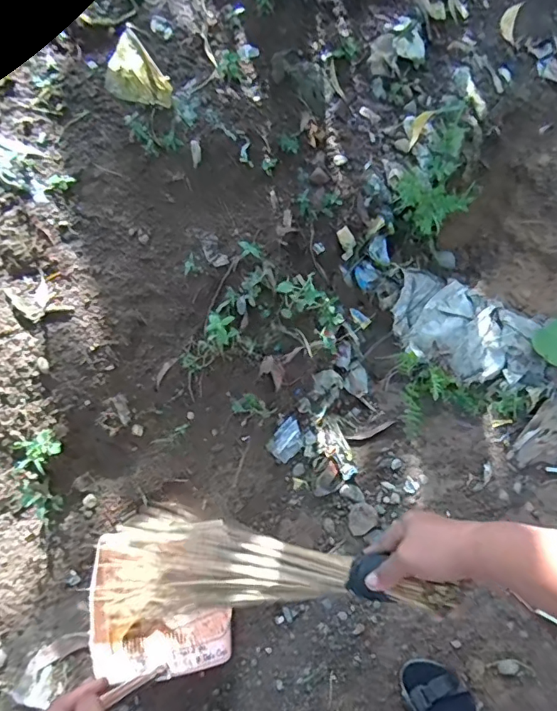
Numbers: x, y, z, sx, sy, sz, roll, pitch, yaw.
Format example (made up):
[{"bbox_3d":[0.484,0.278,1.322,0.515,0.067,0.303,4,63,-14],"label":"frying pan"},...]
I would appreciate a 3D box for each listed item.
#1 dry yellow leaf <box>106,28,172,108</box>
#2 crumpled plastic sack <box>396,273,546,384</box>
[{"bbox_3d":[-0.326,-0.628,1.123,0.122,0.020,0.220,-32,71,-14],"label":"dry yellow leaf"},{"bbox_3d":[0.454,-0.066,1.206,0.368,0.054,0.235,28,69,10],"label":"crumpled plastic sack"}]

